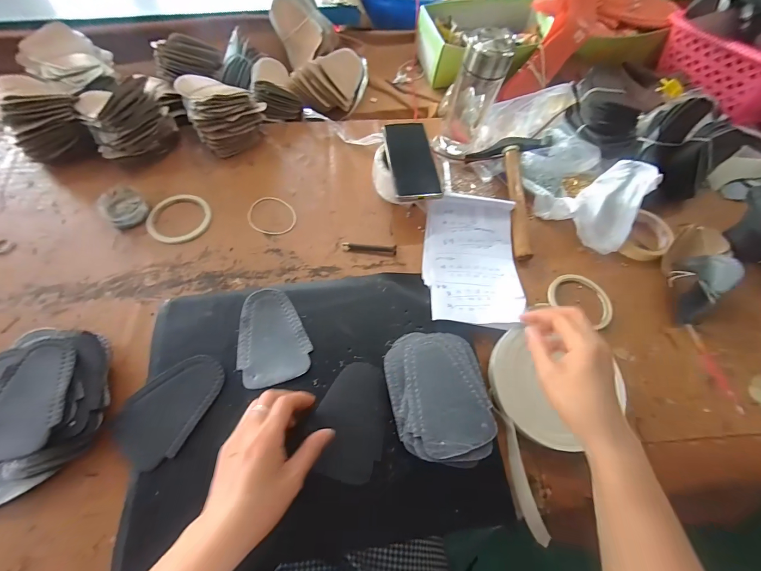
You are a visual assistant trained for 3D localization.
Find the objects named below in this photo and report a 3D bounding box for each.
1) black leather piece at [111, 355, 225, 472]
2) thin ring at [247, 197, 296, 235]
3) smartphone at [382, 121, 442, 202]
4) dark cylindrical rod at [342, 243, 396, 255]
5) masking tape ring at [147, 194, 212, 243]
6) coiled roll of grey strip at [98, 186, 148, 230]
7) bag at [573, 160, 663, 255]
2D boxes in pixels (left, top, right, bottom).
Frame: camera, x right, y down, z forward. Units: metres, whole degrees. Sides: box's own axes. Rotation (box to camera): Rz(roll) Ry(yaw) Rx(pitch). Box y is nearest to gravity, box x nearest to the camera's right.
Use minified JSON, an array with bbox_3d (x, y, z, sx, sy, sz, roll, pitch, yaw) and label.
[{"bbox_3d":[-0.247,0.139,0.376,0.081,0.010,0.127,27,66,11],"label":"black leather piece"},{"bbox_3d":[-0.179,-0.115,0.529,0.082,0.004,0.070,32,66,13],"label":"thin ring"},{"bbox_3d":[0.048,-0.205,0.519,0.070,0.014,0.163,-6,64,-6],"label":"smartphone"},{"bbox_3d":[-0.018,-0.058,0.508,0.086,0.010,0.011,5,63,0],"label":"dark cylindrical rod"},{"bbox_3d":[-0.323,-0.110,0.516,0.090,0.012,0.094,1,63,-2],"label":"masking tape ring"},{"bbox_3d":[-0.408,-0.125,0.515,0.077,0.026,0.061,39,68,16],"label":"coiled roll of grey strip"},{"bbox_3d":[0.367,-0.125,0.510,0.120,0.094,0.096,-40,71,-19],"label":"bag"}]

